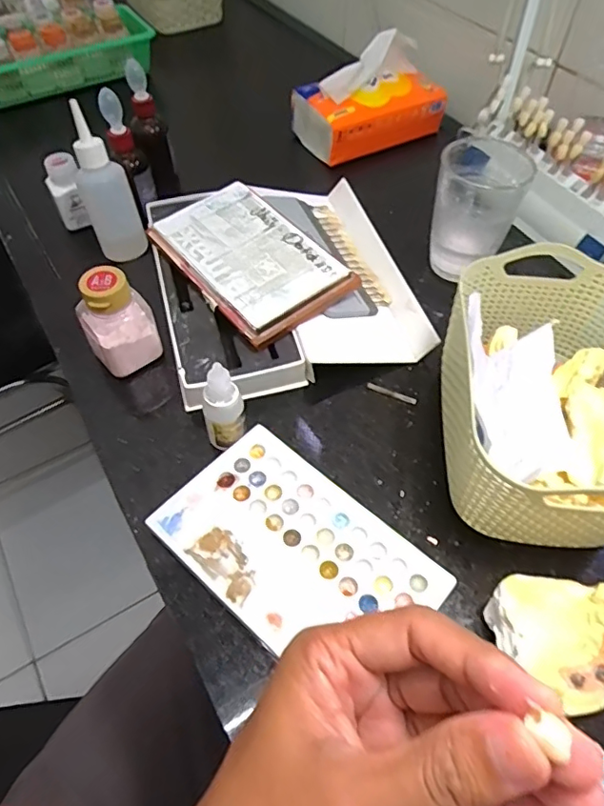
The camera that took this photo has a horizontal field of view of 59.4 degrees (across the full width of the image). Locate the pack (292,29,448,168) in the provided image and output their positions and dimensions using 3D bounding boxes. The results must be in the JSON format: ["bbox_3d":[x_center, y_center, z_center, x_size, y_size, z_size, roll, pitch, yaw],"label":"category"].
[{"bbox_3d":[0.088,-0.391,0.671,0.177,0.100,0.096,-24,58,-16],"label":"pack"}]

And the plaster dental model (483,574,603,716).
[{"bbox_3d":[0.127,0.115,0.266,0.056,0.042,0.061,1,55,-1],"label":"plaster dental model"}]

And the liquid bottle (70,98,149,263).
[{"bbox_3d":[-0.190,-0.204,0.521,0.049,0.132,0.048,-16,56,-11],"label":"liquid bottle"}]

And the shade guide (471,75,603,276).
[{"bbox_3d":[0.215,-0.205,0.464,0.054,0.074,0.192,-24,59,-17],"label":"shade guide"}]

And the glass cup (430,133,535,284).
[{"bbox_3d":[0.136,-0.151,0.420,0.061,0.108,0.065,1,55,-1],"label":"glass cup"}]

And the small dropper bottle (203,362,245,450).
[{"bbox_3d":[-0.047,0.004,0.319,0.021,0.063,0.017,9,55,5],"label":"small dropper bottle"}]

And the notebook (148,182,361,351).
[{"bbox_3d":[-0.041,-0.111,0.409,0.092,0.023,0.146,-33,62,-22],"label":"notebook"}]

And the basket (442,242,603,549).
[{"bbox_3d":[0.149,-0.001,0.322,0.124,0.084,0.172,13,56,8],"label":"basket"}]

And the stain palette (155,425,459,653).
[{"bbox_3d":[-0.005,0.085,0.305,0.148,0.012,0.093,37,62,22],"label":"stain palette"}]

